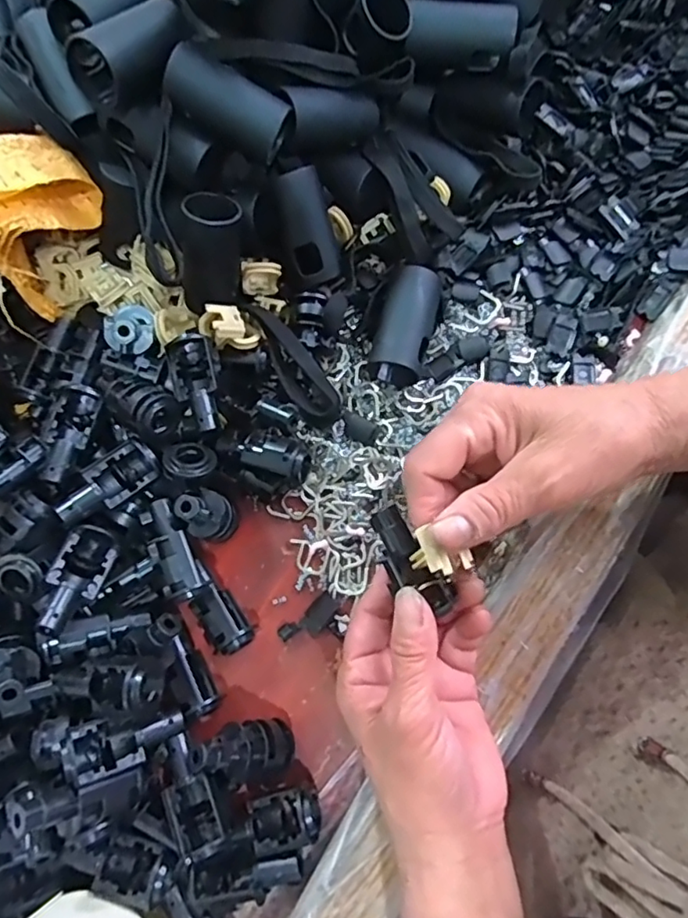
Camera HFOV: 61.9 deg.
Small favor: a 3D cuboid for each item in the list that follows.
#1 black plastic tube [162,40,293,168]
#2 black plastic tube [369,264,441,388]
[{"bbox_3d":[-0.060,-0.186,0.300,0.064,0.022,0.028,29,81,-16],"label":"black plastic tube"},{"bbox_3d":[0.035,-0.077,0.328,0.029,0.026,0.063,13,79,9],"label":"black plastic tube"}]

